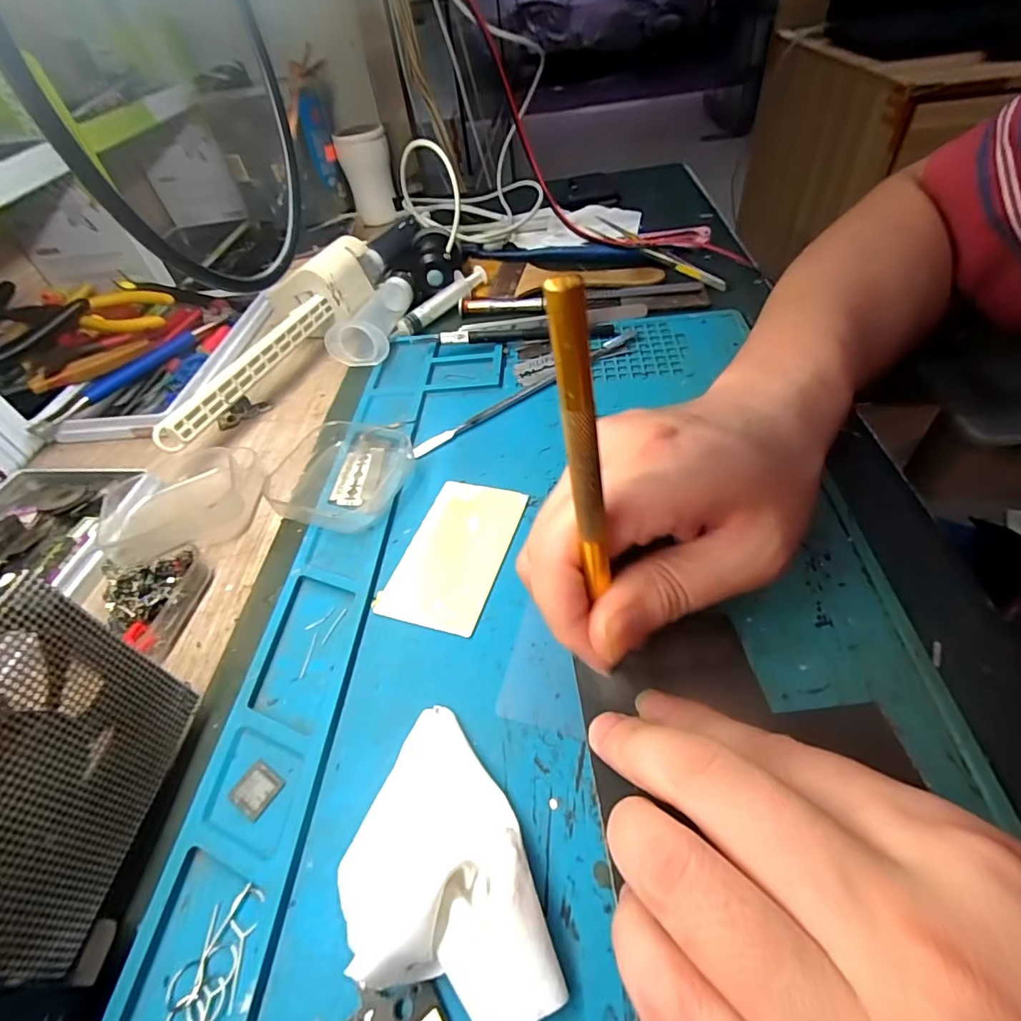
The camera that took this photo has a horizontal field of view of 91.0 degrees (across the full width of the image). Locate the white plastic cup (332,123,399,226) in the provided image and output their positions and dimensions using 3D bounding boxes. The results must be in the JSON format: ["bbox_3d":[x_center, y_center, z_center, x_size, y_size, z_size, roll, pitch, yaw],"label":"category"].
[{"bbox_3d":[-0.149,-0.353,0.533,0.051,0.085,0.051,-17,48,-7],"label":"white plastic cup"}]

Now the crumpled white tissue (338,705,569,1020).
[{"bbox_3d":[-0.023,0.097,0.143,0.050,0.021,0.080,-18,49,-9],"label":"crumpled white tissue"}]

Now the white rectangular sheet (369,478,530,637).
[{"bbox_3d":[-0.026,0.016,0.228,0.047,0.004,0.080,11,50,17],"label":"white rectangular sheet"}]

